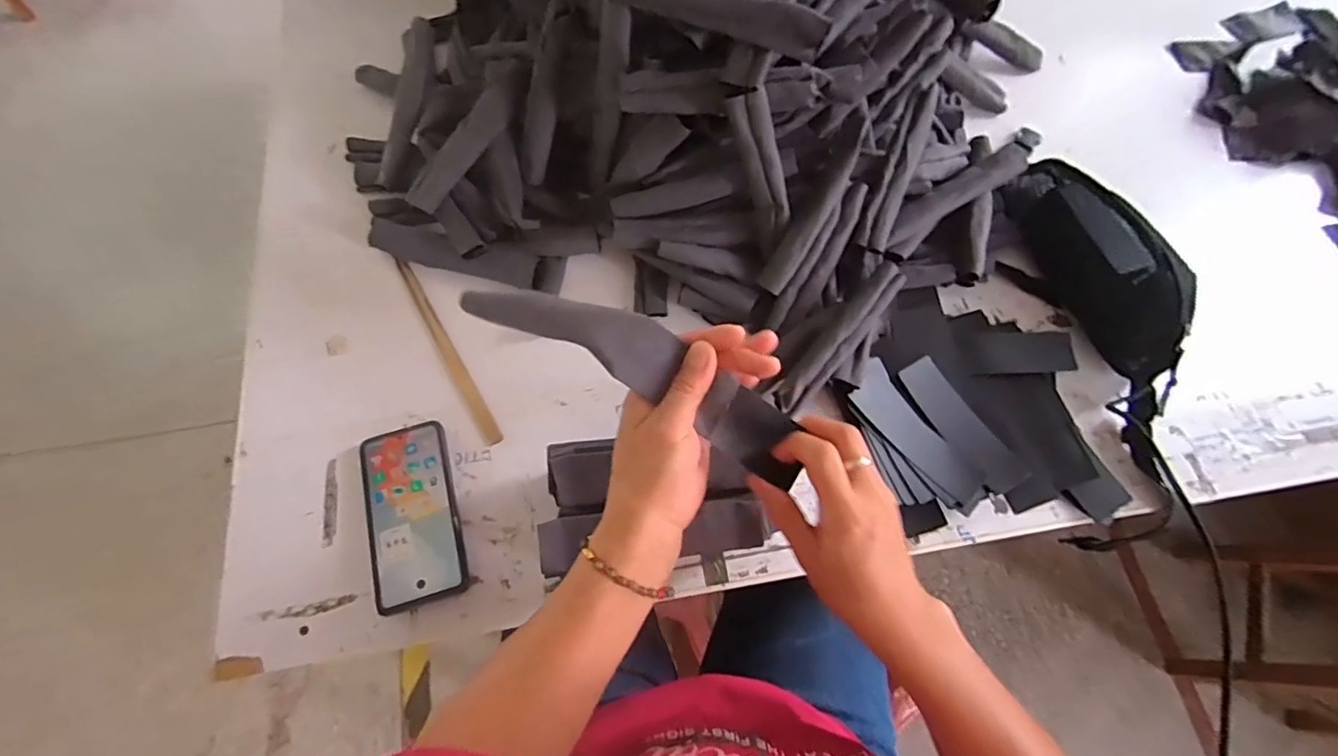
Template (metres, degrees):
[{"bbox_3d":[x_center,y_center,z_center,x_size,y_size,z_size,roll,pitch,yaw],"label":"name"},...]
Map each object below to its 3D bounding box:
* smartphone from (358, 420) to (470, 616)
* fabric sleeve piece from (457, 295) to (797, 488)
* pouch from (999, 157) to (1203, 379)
[{"bbox_3d":[-0.237,0.123,0.528,0.078,0.017,0.164,-15,66,-8],"label":"smartphone"},{"bbox_3d":[-0.012,-0.003,0.373,0.239,0.044,0.045,30,69,-13],"label":"fabric sleeve piece"},{"bbox_3d":[0.476,-0.130,0.626,0.084,0.078,0.260,-20,71,-10],"label":"pouch"}]

